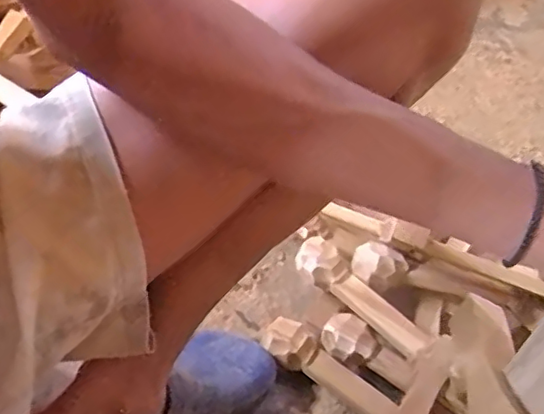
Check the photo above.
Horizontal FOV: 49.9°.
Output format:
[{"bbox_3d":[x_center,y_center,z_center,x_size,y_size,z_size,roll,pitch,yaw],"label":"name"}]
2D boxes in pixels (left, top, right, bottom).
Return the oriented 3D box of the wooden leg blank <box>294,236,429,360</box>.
[{"bbox_3d":[0.102,0.104,0.680,0.046,0.039,0.180,-32,56,-31],"label":"wooden leg blank"}]

